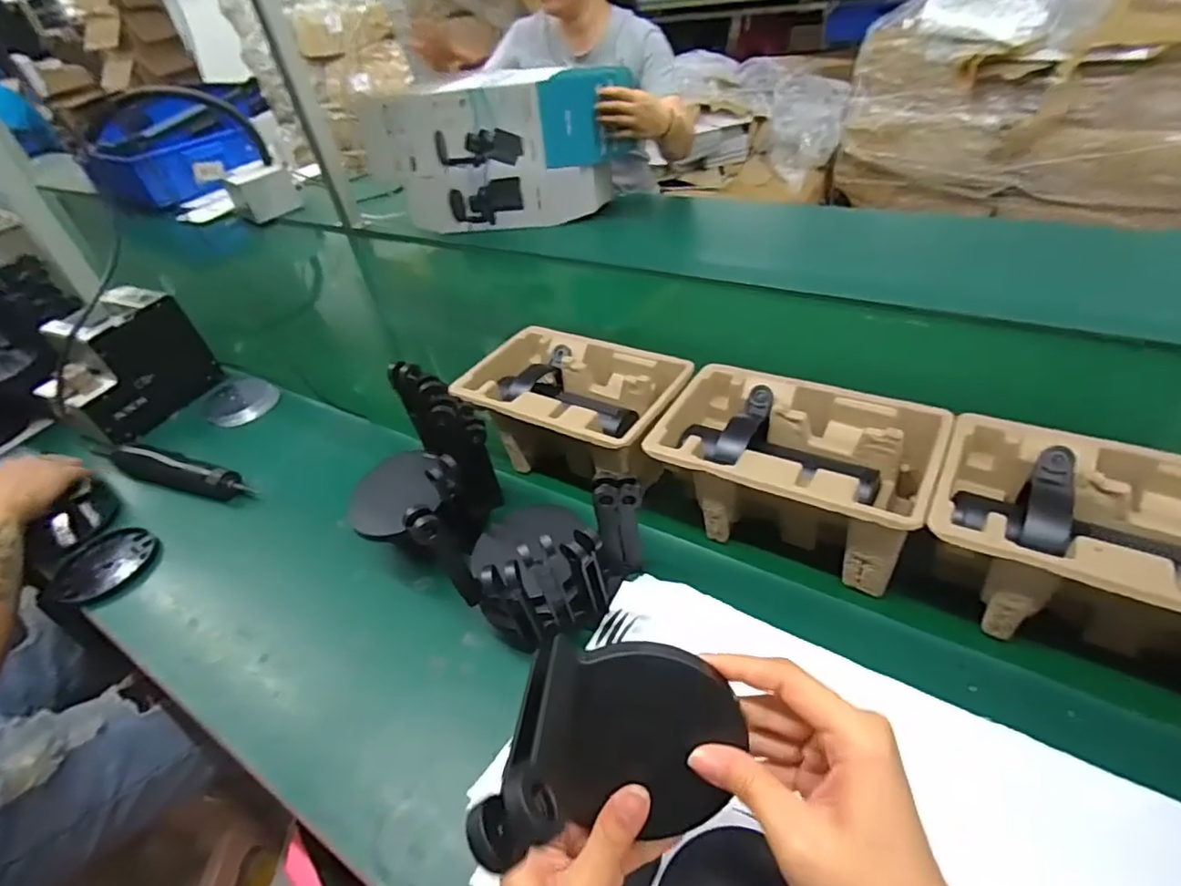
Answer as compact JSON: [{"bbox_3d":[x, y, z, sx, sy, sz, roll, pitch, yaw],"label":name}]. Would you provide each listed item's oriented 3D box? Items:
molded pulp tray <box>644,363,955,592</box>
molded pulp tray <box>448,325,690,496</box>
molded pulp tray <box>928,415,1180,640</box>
[{"bbox_3d":[0.175,0.022,0.545,0.233,0.098,0.142,19,48,26],"label":"molded pulp tray"},{"bbox_3d":[-0.016,-0.038,0.646,0.229,0.094,0.152,18,48,25],"label":"molded pulp tray"},{"bbox_3d":[0.369,0.074,0.429,0.228,0.092,0.145,21,49,27],"label":"molded pulp tray"}]

